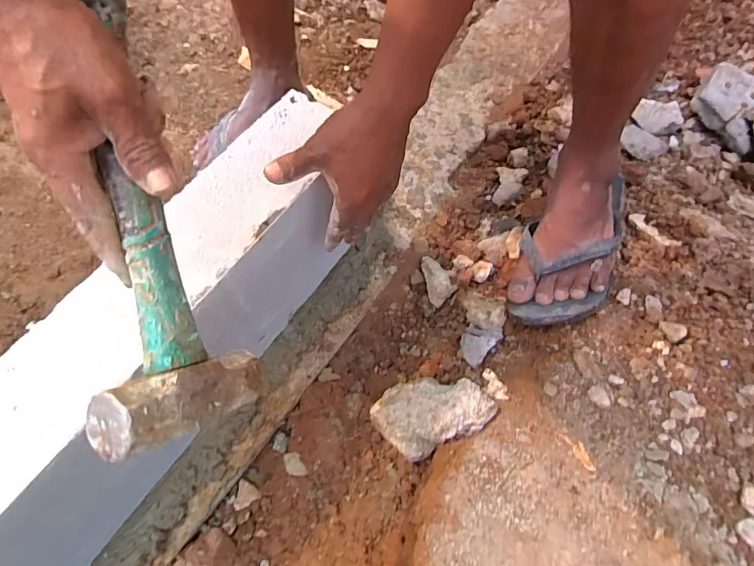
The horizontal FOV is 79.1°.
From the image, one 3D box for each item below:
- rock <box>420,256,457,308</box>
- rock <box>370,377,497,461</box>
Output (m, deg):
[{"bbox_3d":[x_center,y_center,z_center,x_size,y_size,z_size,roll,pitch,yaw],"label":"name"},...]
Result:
[{"bbox_3d":[0.083,-0.006,0.609,0.036,0.028,0.069,-10,64,-5],"label":"rock"},{"bbox_3d":[0.056,0.137,0.494,0.111,0.082,0.087,-29,67,-14],"label":"rock"}]

